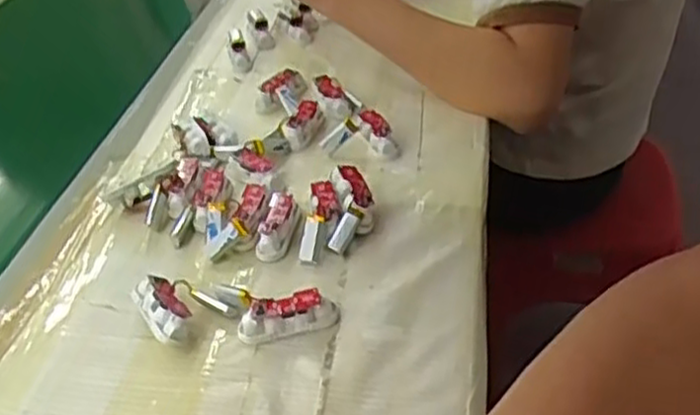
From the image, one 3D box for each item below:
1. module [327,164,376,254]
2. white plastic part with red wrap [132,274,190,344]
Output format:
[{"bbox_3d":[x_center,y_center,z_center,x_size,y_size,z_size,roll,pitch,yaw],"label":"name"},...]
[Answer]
[{"bbox_3d":[0.001,-0.002,0.547,0.031,0.018,0.069,-3,62,4],"label":"module"},{"bbox_3d":[-0.119,0.067,0.483,0.025,0.024,0.056,-27,41,-25],"label":"white plastic part with red wrap"}]

